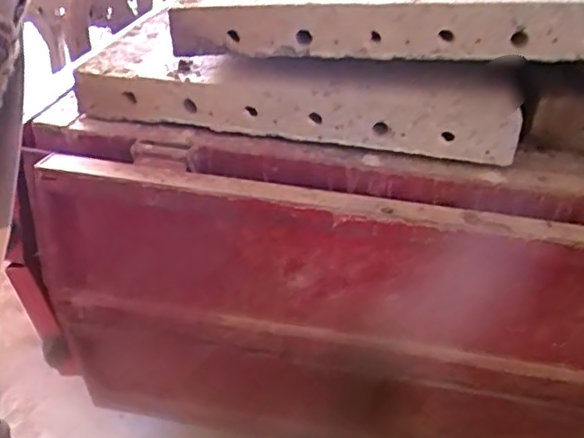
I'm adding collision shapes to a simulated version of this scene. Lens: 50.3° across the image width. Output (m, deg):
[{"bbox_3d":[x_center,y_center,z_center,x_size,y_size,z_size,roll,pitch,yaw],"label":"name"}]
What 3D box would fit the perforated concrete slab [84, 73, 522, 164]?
[{"bbox_3d":[0.004,-0.117,0.647,0.441,0.066,0.049,8,32,12],"label":"perforated concrete slab"}]

